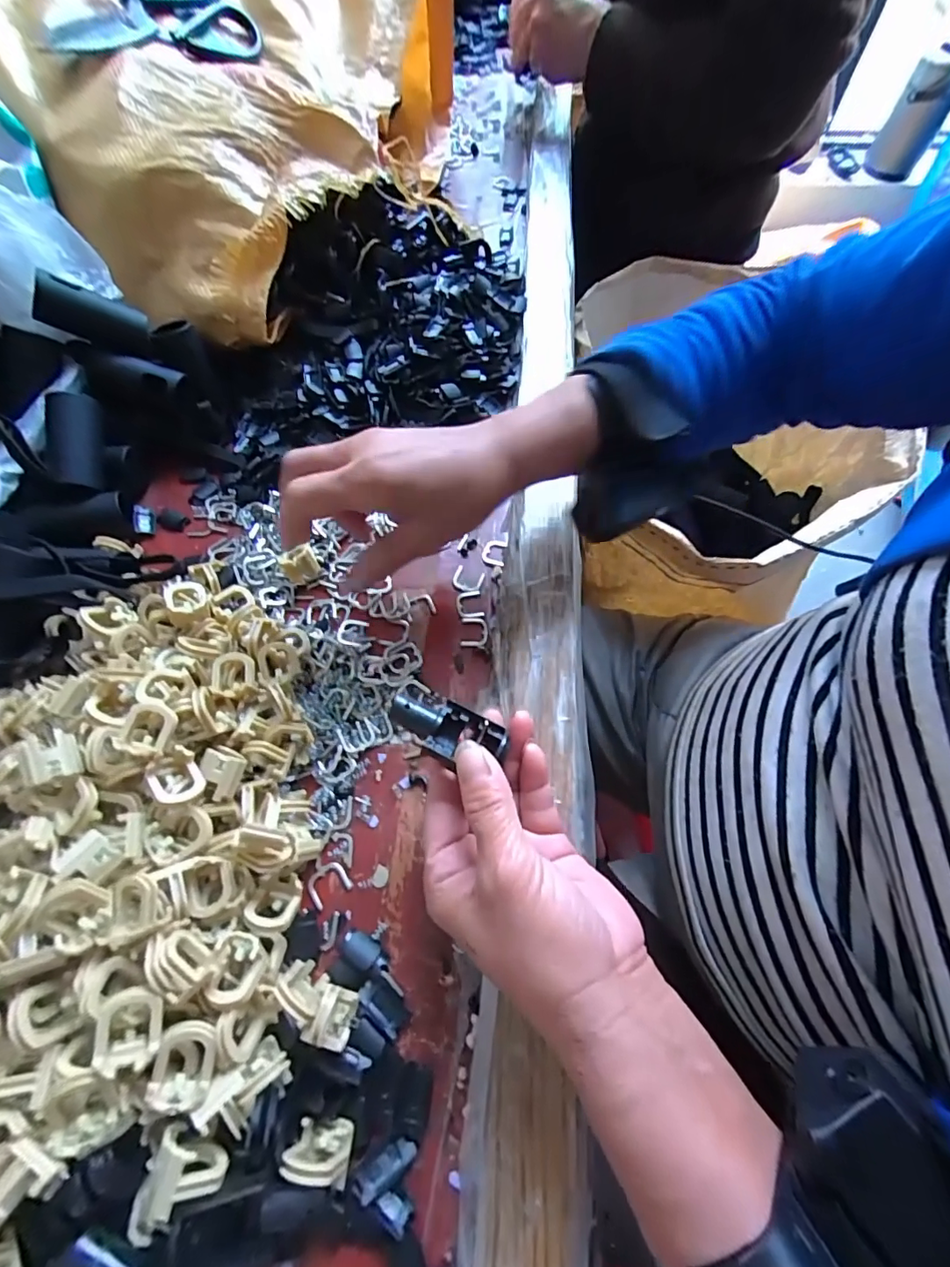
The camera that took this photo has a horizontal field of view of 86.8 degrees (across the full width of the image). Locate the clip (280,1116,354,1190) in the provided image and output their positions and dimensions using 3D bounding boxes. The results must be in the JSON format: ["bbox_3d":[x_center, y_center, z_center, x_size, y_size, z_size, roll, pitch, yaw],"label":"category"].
[{"bbox_3d":[-0.060,0.201,0.193,0.023,0.018,0.017,14,65,8],"label":"clip"}]

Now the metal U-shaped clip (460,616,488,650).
[{"bbox_3d":[0.000,-0.002,0.311,0.016,0.004,0.021,6,65,4],"label":"metal U-shaped clip"}]

